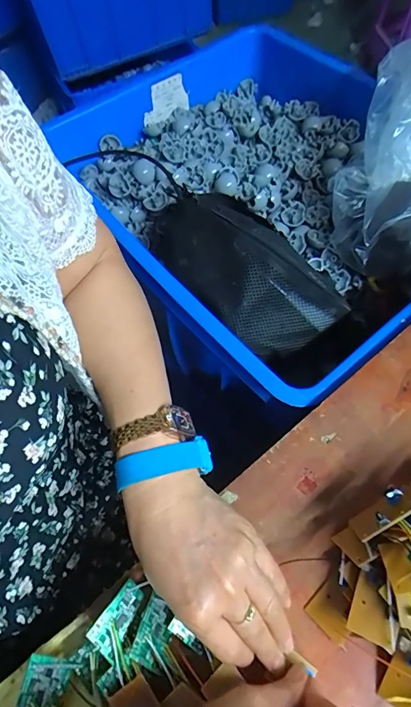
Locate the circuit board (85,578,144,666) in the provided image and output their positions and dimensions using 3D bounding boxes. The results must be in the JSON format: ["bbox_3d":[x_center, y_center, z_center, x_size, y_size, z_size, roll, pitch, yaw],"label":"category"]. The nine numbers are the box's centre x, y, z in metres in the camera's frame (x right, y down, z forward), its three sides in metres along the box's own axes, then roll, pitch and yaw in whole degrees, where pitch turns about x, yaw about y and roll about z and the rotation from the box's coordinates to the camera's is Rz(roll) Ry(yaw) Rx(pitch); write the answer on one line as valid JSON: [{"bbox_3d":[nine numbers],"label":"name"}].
[{"bbox_3d":[-0.059,0.186,0.274,0.026,0.004,0.042,49,51,-2],"label":"circuit board"}]

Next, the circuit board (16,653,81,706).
[{"bbox_3d":[-0.110,0.230,0.264,0.030,0.008,0.044,13,63,9],"label":"circuit board"}]

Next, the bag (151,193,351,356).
[{"bbox_3d":[0.036,-0.098,0.482,0.257,0.095,0.118,33,68,18],"label":"bag"}]

